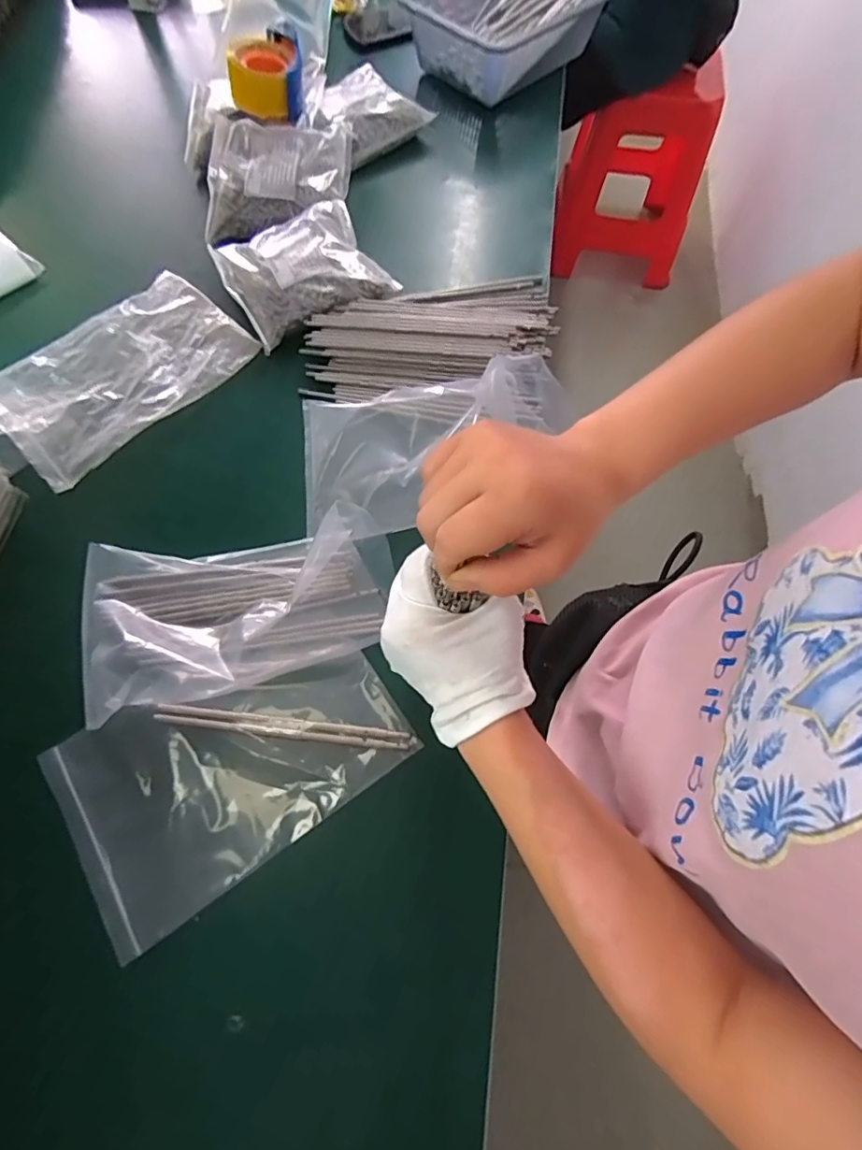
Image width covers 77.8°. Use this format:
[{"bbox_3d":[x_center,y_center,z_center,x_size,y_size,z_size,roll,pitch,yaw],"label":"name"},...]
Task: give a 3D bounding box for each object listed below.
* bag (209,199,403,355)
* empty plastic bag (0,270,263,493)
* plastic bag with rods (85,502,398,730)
[{"bbox_3d":[-0.169,-0.406,0.700,0.198,0.042,0.185,-24,70,-10],"label":"bag"},{"bbox_3d":[-0.378,-0.251,0.653,0.187,0.020,0.288,43,73,15],"label":"empty plastic bag"},{"bbox_3d":[-0.196,0.027,0.546,0.301,0.039,0.178,-12,68,-6],"label":"plastic bag with rods"}]

